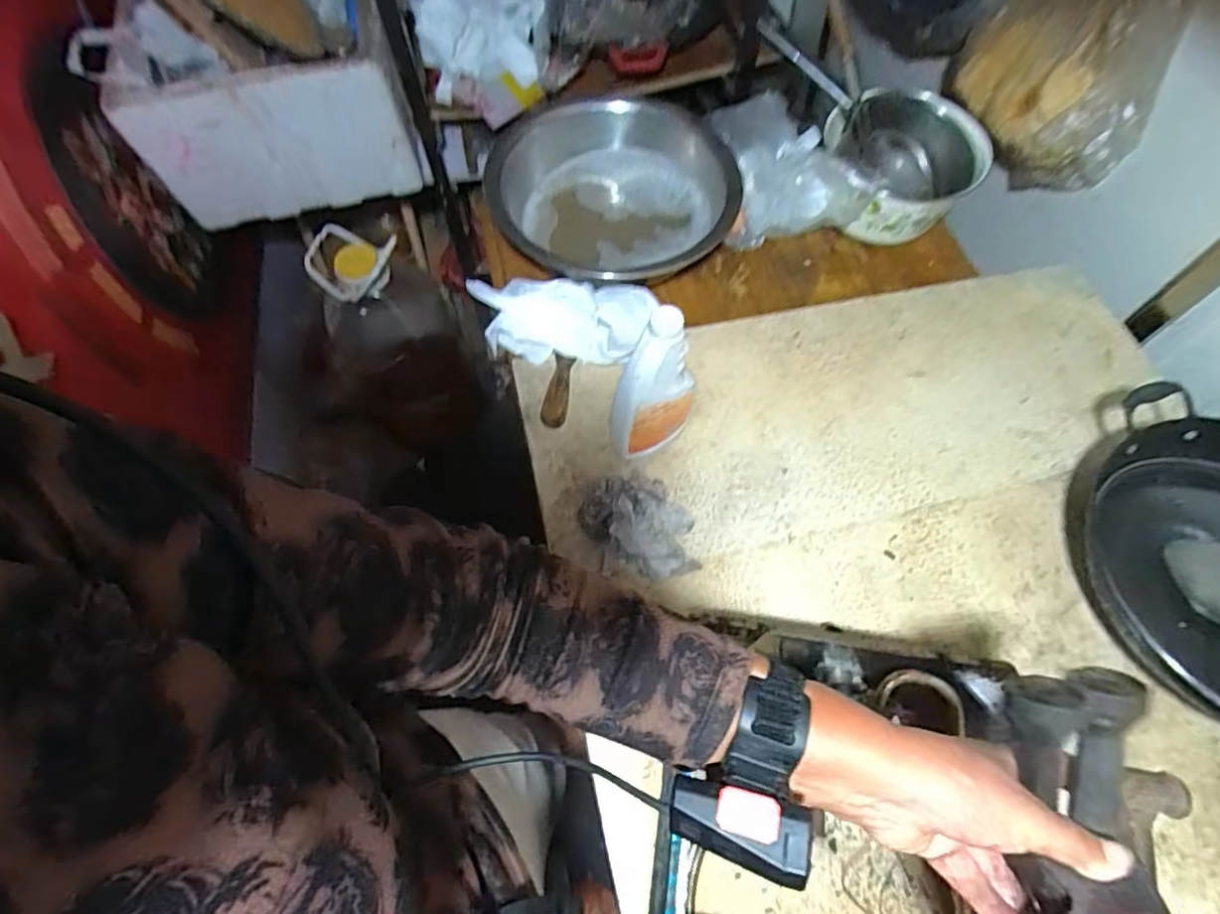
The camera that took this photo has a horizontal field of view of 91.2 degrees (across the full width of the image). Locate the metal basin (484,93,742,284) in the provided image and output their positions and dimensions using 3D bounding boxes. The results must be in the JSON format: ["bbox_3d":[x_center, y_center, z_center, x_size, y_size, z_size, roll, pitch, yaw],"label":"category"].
[{"bbox_3d":[0.006,-0.341,0.799,0.295,0.104,0.308,-1,66,2],"label":"metal basin"}]

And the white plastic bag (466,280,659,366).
[{"bbox_3d":[-0.058,-0.172,0.730,0.213,0.071,0.086,15,67,9],"label":"white plastic bag"}]

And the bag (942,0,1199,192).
[{"bbox_3d":[0.620,-0.574,0.765,0.119,0.340,0.276,-11,66,-2],"label":"bag"}]

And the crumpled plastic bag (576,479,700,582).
[{"bbox_3d":[0.032,0.075,0.625,0.098,0.059,0.129,-38,70,-14],"label":"crumpled plastic bag"}]

